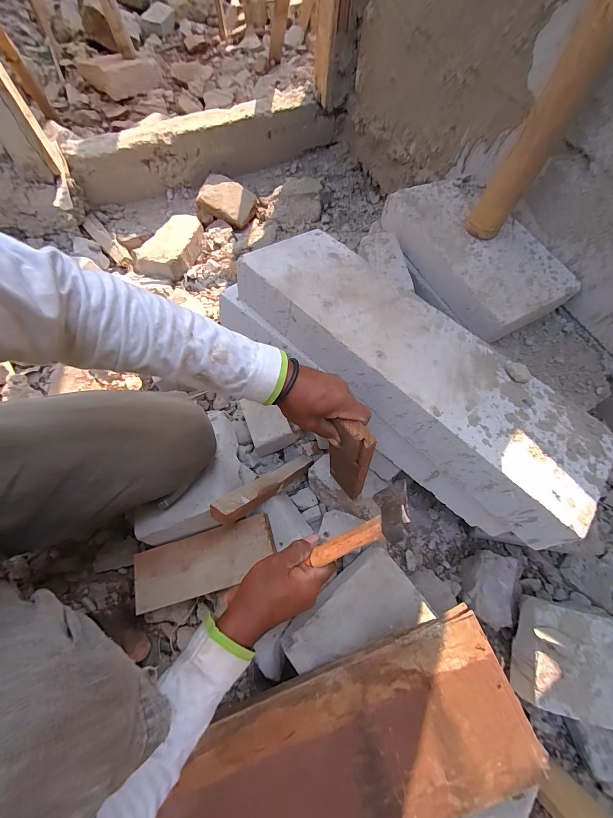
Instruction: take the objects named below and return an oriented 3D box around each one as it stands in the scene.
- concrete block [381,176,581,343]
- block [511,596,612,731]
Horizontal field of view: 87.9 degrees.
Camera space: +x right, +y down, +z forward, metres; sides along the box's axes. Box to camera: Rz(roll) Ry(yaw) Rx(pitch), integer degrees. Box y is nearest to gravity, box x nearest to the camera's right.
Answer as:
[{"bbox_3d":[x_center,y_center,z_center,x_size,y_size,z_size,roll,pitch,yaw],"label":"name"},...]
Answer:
[{"bbox_3d":[0.348,-0.330,0.681,0.245,0.085,0.383,-23,70,-12],"label":"concrete block"},{"bbox_3d":[0.407,0.356,0.445,0.209,0.069,0.134,13,67,3],"label":"block"}]

